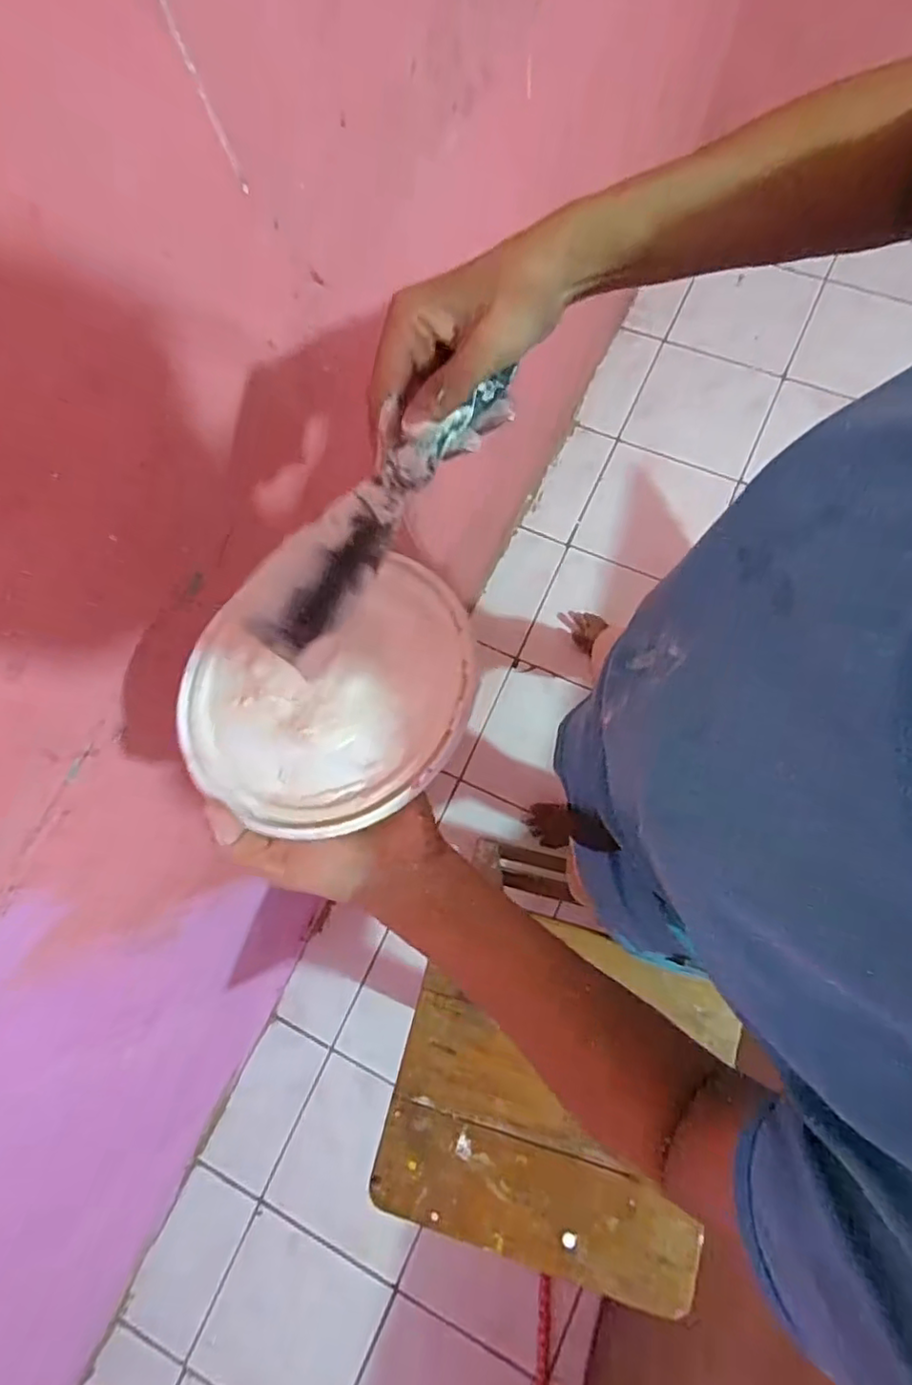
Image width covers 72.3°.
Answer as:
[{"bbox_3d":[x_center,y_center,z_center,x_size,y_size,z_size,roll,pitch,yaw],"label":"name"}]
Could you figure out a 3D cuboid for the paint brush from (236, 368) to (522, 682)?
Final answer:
[{"bbox_3d":[-0.035,-0.095,0.312,0.041,0.016,0.184,38,77,7],"label":"paint brush"}]

